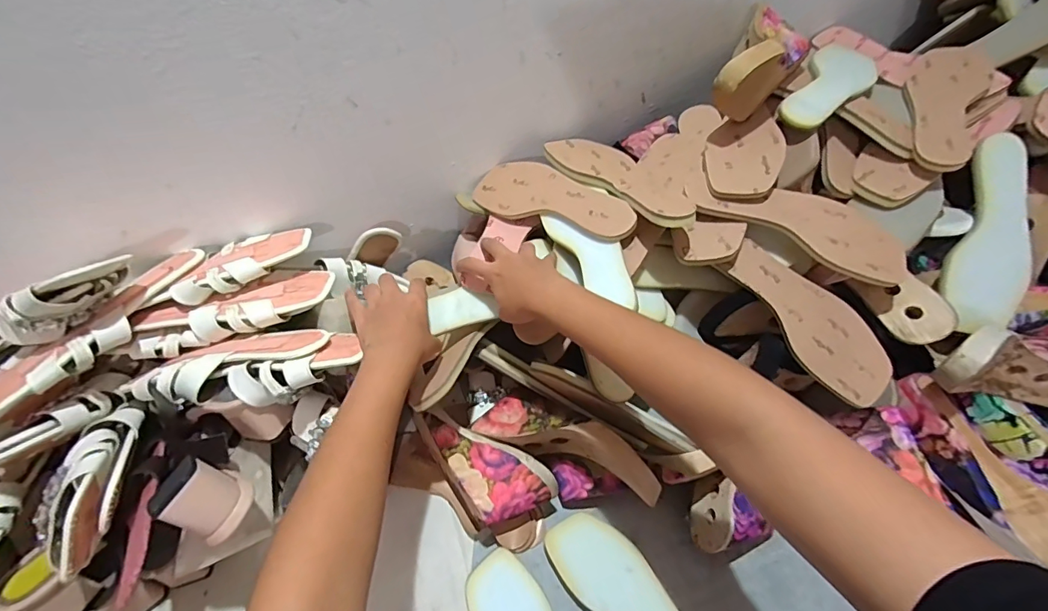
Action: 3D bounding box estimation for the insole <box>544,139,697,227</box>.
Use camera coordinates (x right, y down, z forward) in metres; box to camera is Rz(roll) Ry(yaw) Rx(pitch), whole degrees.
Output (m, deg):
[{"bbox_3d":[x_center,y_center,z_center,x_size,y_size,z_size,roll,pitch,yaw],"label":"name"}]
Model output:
[{"bbox_3d":[0.117,-0.155,0.556,0.087,0.023,0.239,-27,46,-16],"label":"insole"}]

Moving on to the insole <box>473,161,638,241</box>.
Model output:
[{"bbox_3d":[0.032,-0.132,0.575,0.237,0.006,0.078,27,82,35],"label":"insole"}]

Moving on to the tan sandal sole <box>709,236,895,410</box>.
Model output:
[{"bbox_3d":[0.309,0.012,0.503,0.080,0.007,0.200,-34,75,-8],"label":"tan sandal sole"}]

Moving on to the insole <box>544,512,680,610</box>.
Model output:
[{"bbox_3d":[0.123,0.323,0.492,0.080,0.025,0.228,-38,62,-22],"label":"insole"}]

